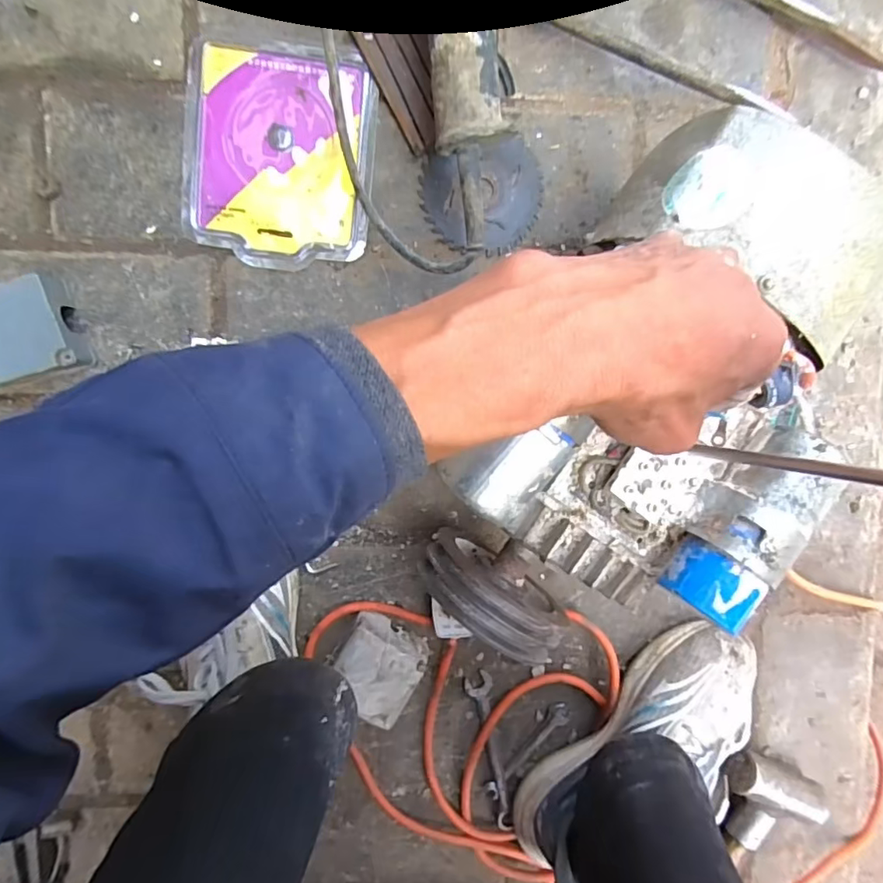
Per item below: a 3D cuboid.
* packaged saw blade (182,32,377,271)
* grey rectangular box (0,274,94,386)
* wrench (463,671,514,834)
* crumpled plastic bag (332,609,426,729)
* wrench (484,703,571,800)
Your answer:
[{"bbox_3d":[-0.132,-0.230,0.428,0.146,0.009,0.168,4,97,-5],"label":"packaged saw blade"},{"bbox_3d":[-0.321,-0.084,0.409,0.063,0.048,0.072,-16,98,-2],"label":"grey rectangular box"},{"bbox_3d":[0.045,0.292,0.497,0.024,0.011,0.153,-9,97,-3],"label":"wrench"},{"bbox_3d":[-0.057,0.198,0.467,0.070,0.038,0.075,29,94,-7],"label":"crumpled plastic bag"},{"bbox_3d":[0.082,0.294,0.503,0.020,0.005,0.114,37,95,-7],"label":"wrench"}]

